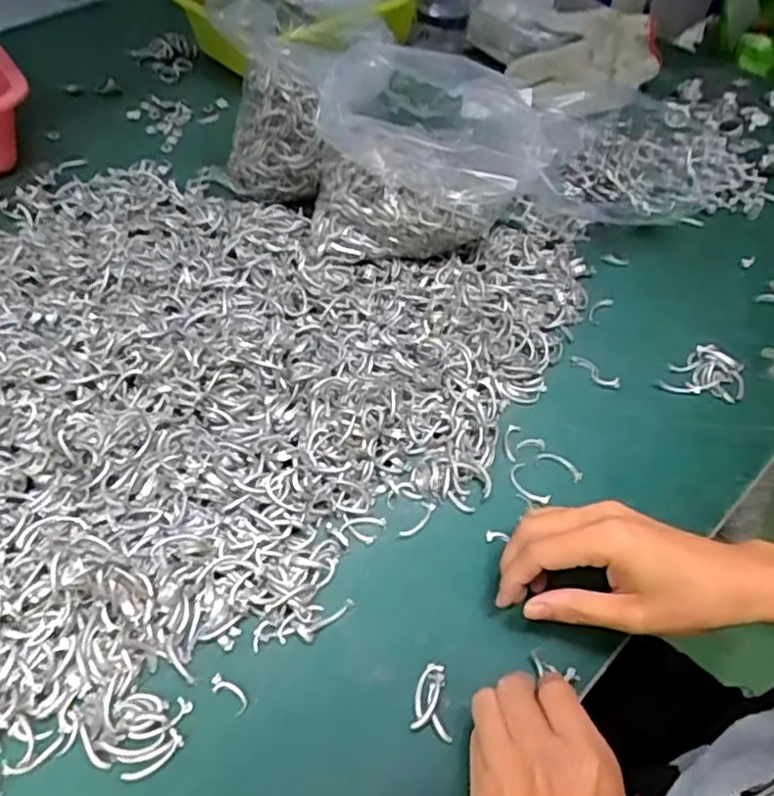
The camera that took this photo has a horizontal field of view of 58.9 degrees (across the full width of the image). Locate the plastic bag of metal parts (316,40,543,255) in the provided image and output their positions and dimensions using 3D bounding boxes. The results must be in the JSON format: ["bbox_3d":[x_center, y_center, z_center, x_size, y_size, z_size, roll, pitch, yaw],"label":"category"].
[{"bbox_3d":[0.024,-0.190,0.537,0.159,0.152,0.111,10,50,3],"label":"plastic bag of metal parts"}]

